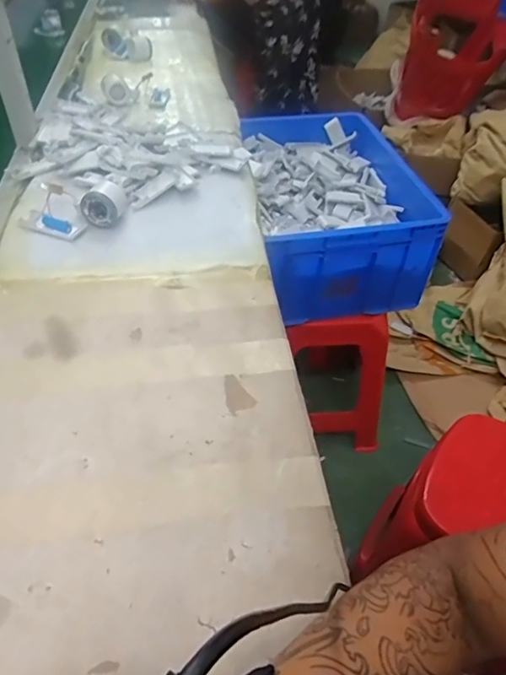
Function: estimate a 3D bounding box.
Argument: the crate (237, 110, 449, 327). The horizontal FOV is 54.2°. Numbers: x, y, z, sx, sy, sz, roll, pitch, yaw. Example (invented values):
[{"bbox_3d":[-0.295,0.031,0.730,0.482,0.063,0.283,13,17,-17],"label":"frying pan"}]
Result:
[{"bbox_3d":[0.174,-0.298,1.146,0.342,0.211,0.510,-4,45,-6],"label":"crate"}]

